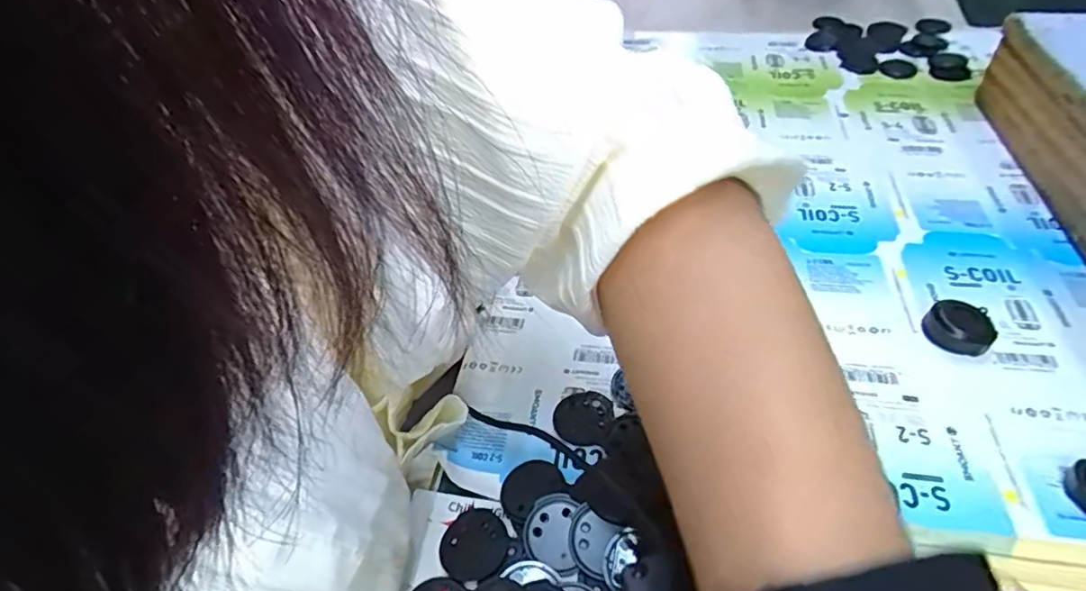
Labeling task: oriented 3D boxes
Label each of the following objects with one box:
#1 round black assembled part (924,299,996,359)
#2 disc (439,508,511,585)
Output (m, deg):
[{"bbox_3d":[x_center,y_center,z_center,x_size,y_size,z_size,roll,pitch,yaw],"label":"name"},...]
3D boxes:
[{"bbox_3d":[0.218,0.016,0.312,0.031,0.013,0.025,31,56,30],"label":"round black assembled part"},{"bbox_3d":[-0.029,0.106,0.254,0.029,0.005,0.030,-3,46,3],"label":"disc"}]

